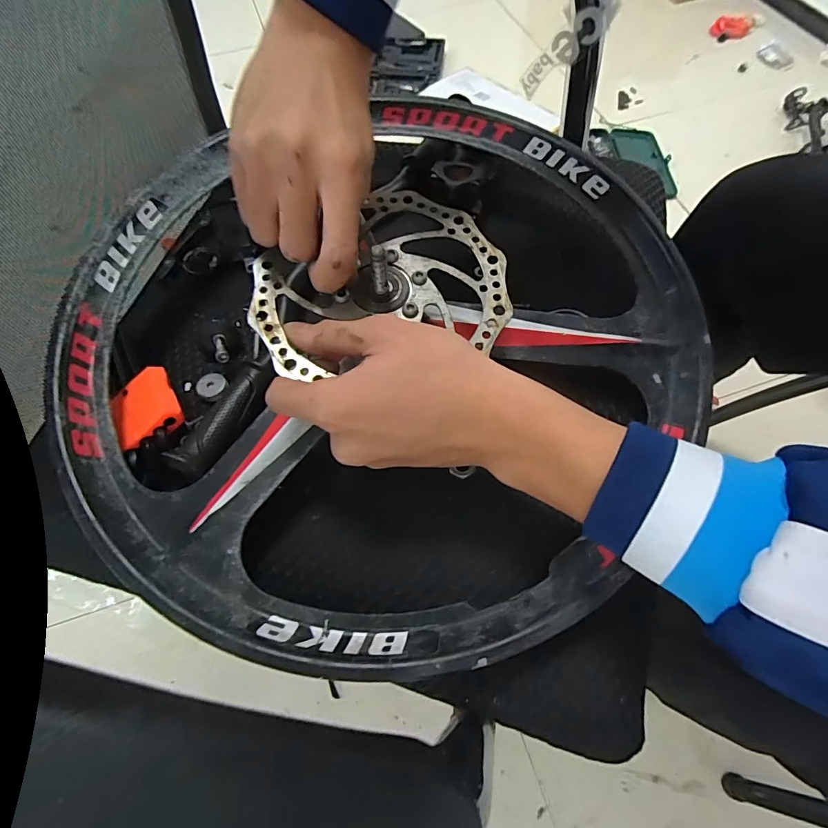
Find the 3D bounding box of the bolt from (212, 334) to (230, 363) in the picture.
[{"bbox_3d":[-0.144,-0.050,0.322,0.009,0.007,0.027,-22,64,-7],"label":"bolt"}]

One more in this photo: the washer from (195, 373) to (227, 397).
[{"bbox_3d":[-0.150,-0.021,0.317,0.019,0.004,0.020,-1,63,3],"label":"washer"}]

